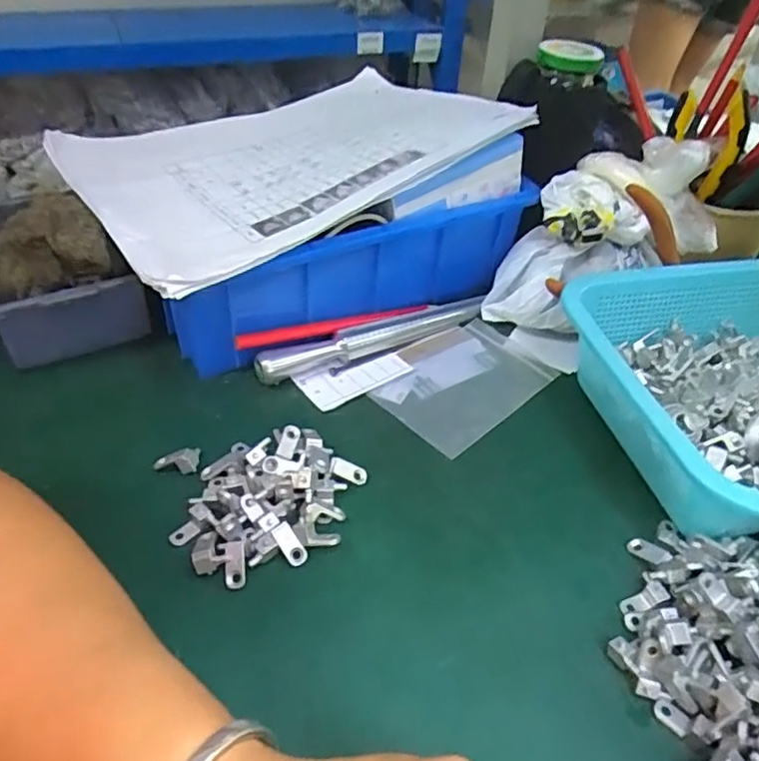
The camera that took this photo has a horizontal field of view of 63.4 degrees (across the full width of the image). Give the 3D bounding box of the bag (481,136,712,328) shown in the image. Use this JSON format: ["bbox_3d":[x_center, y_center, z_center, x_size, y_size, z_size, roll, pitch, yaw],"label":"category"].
[{"bbox_3d":[0.153,-0.103,0.449,0.179,0.082,0.103,-36,44,11],"label":"bag"}]

